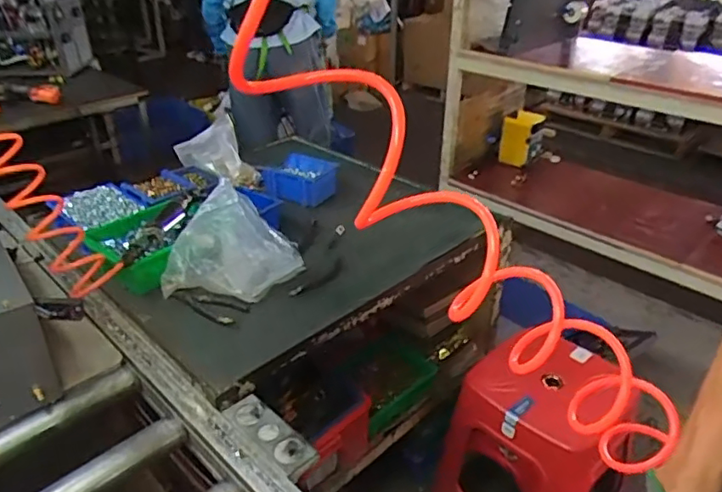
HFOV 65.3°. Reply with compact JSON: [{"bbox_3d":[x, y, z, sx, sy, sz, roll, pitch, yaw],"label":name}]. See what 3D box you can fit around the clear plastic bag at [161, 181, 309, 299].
[{"bbox_3d":[-0.223,0.008,0.974,0.230,0.173,0.095,7,31,10],"label":"clear plastic bag"}]

